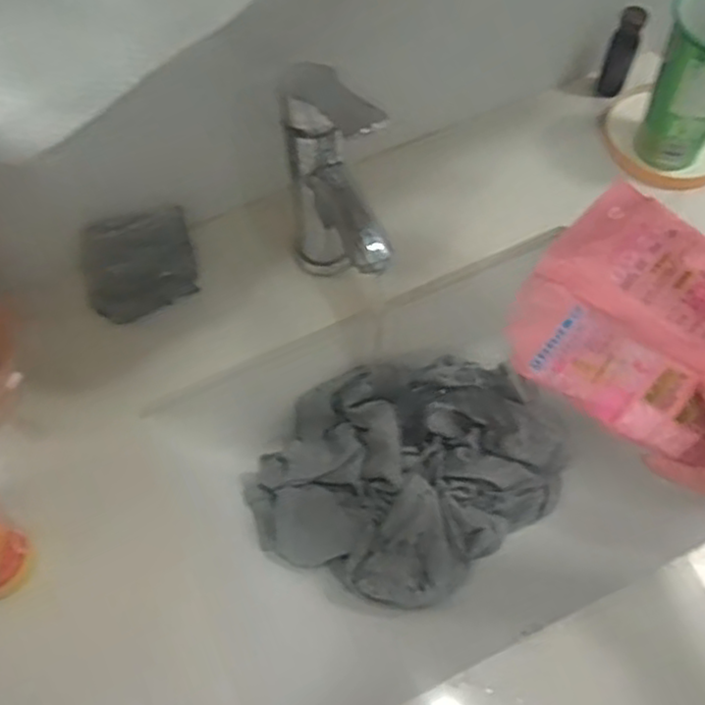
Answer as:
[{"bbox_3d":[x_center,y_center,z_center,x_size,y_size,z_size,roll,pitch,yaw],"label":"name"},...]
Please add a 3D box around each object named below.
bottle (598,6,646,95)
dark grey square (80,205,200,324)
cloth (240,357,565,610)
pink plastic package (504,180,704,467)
[{"bbox_3d":[0.255,-0.283,0.685,0.023,0.085,0.019,2,60,3],"label":"bottle"},{"bbox_3d":[-0.175,-0.072,0.601,0.088,0.006,0.082,-15,91,-13],"label":"dark grey square"},{"bbox_3d":[0.051,0.100,0.645,0.273,0.056,0.206,-37,65,-18],"label":"cloth"},{"bbox_3d":[0.173,-0.009,0.410,0.157,0.112,0.023,34,22,-2],"label":"pink plastic package"}]

